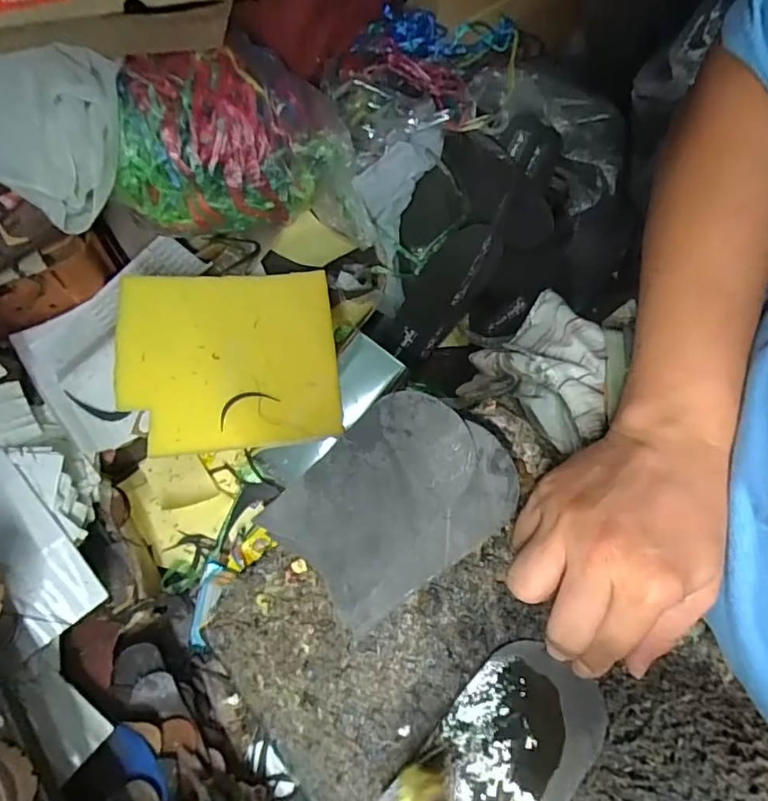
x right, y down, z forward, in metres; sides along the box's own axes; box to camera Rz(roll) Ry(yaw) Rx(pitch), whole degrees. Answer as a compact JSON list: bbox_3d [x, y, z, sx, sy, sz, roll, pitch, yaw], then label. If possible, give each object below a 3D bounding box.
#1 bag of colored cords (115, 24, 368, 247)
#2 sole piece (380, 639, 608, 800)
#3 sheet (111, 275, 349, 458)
[{"bbox_3d":[-0.184,-0.328,0.688,0.271,0.191,0.171,-7,75,-3],"label":"bag of colored cords"},{"bbox_3d":[0.070,0.195,0.301,0.075,0.007,0.110,36,87,13],"label":"sole piece"},{"bbox_3d":[-0.202,-0.055,0.701,0.273,0.014,0.232,-5,80,-4],"label":"sheet"}]

